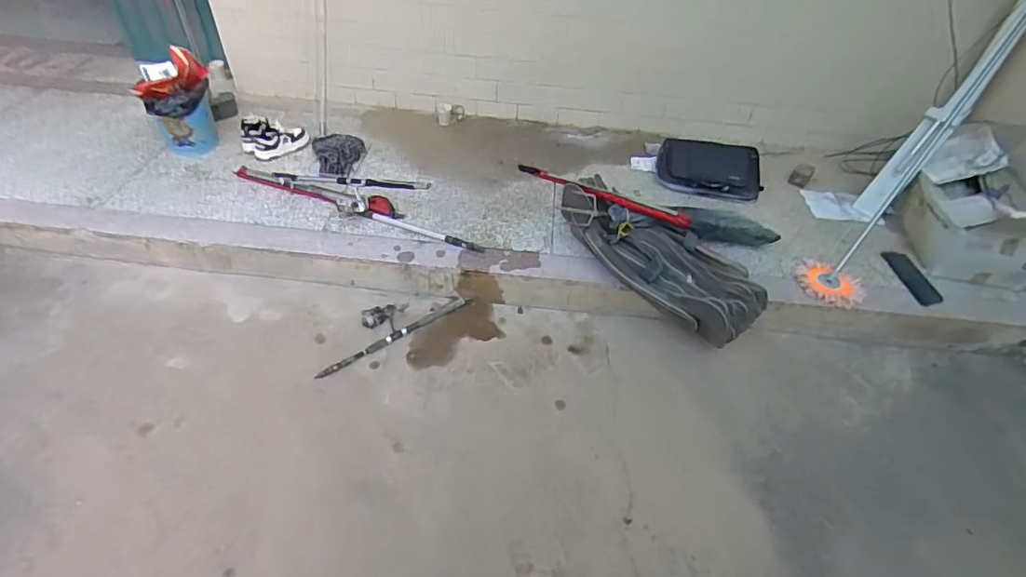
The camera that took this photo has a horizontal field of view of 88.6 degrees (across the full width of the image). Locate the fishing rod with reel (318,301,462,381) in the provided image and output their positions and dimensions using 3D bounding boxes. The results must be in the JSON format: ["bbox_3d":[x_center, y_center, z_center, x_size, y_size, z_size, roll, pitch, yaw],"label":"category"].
[{"bbox_3d":[-0.410,0.113,1.753,0.540,0.062,0.145,-25,51,-23],"label":"fishing rod with reel"}]

